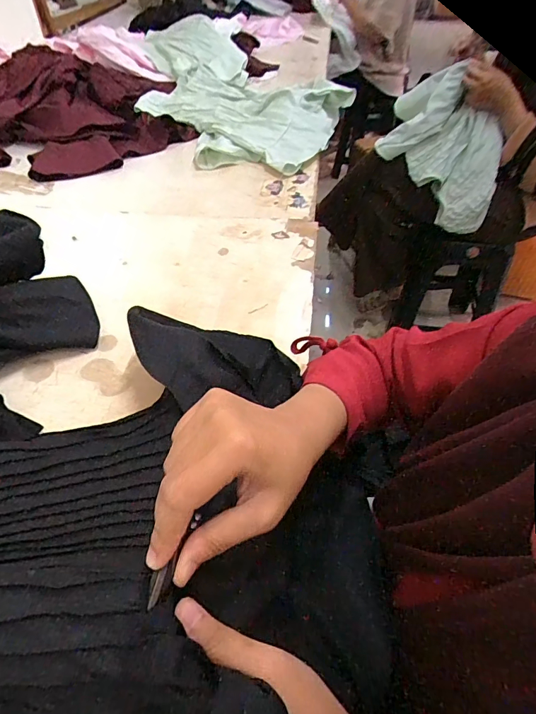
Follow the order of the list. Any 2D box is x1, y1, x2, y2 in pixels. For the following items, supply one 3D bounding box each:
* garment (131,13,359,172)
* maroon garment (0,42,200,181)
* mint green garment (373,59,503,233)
[{"bbox_3d":[-0.141,-0.719,1.096,0.742,0.172,0.564,28,53,24],"label":"garment"},{"bbox_3d":[-0.551,-0.592,0.965,0.700,0.139,0.484,4,47,4],"label":"maroon garment"},{"bbox_3d":[0.436,-0.513,1.012,0.294,0.307,0.173,22,51,19],"label":"mint green garment"}]

